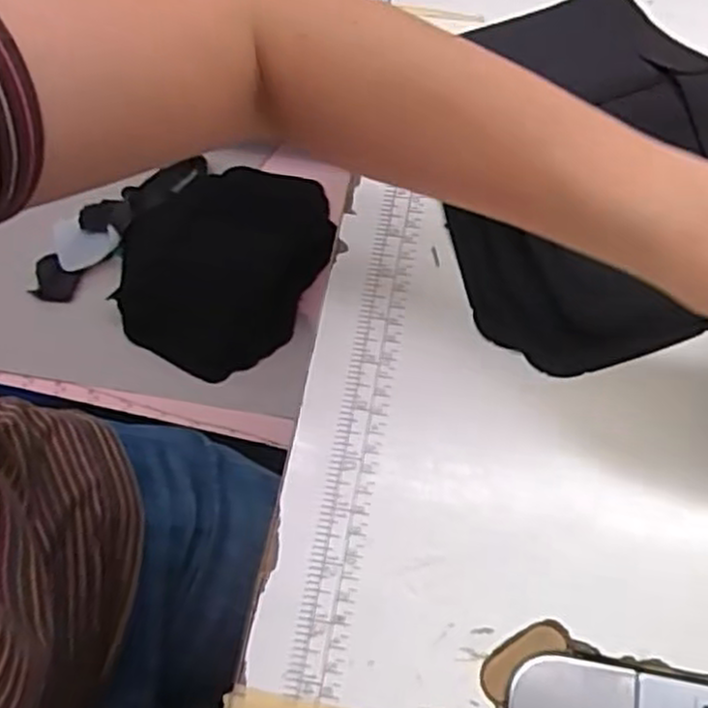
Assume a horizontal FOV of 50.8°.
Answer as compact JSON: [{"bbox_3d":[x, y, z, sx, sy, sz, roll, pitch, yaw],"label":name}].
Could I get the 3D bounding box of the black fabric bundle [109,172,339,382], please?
[{"bbox_3d":[-0.134,-0.110,0.812,0.183,0.078,0.258,24,69,11],"label":"black fabric bundle"}]

